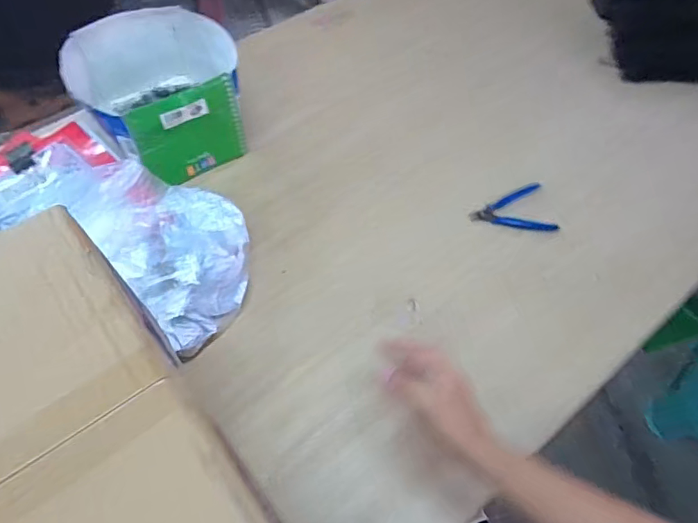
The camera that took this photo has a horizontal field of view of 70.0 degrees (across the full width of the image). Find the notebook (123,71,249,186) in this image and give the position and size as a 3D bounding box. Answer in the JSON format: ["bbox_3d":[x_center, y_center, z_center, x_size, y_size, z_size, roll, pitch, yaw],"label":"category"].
[{"bbox_3d":[-0.221,-0.176,0.706,0.148,0.129,0.018,-30,53,-18],"label":"notebook"}]

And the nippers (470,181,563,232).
[{"bbox_3d":[0.240,-0.067,0.733,0.109,0.021,0.080,-16,56,2],"label":"nippers"}]

